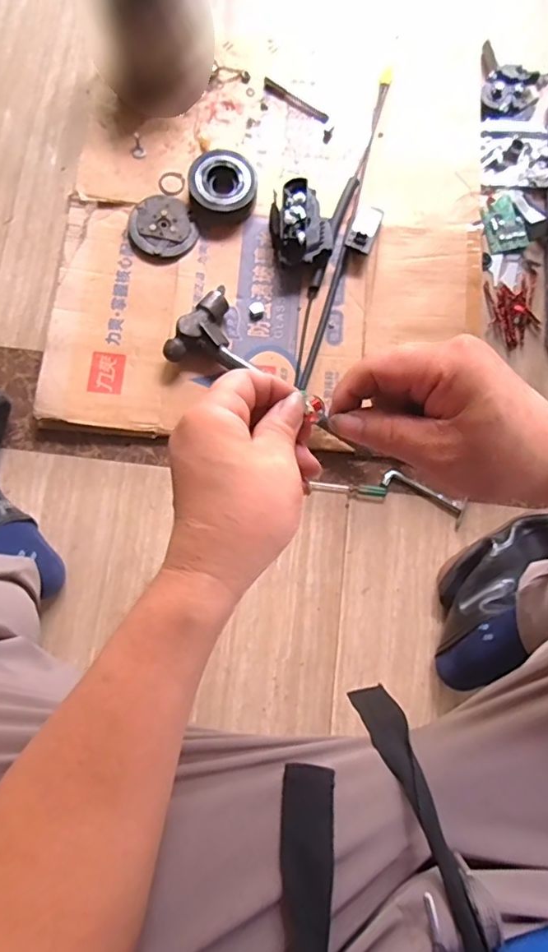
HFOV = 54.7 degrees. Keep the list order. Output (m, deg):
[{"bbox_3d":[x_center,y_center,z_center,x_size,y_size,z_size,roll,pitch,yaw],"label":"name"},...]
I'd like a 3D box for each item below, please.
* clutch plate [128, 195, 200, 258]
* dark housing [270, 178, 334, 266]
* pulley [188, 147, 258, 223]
[{"bbox_3d":[-0.172,-0.383,0.813,0.094,0.015,0.099,1,79,-3],"label":"clutch plate"},{"bbox_3d":[0.040,-0.374,0.793,0.085,0.066,0.119,-6,79,-4],"label":"dark housing"},{"bbox_3d":[-0.082,-0.450,0.819,0.109,0.046,0.103,15,79,3],"label":"pulley"}]

